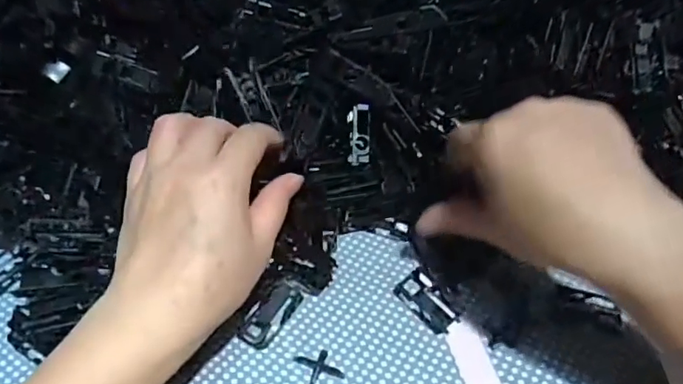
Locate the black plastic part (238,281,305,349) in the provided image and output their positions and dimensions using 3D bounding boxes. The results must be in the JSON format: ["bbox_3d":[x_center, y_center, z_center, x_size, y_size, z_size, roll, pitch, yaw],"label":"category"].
[{"bbox_3d":[-0.041,0.069,0.310,0.021,0.006,0.041,26,58,20],"label":"black plastic part"}]

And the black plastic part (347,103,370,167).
[{"bbox_3d":[0.011,-0.036,0.334,0.014,0.004,0.038,1,83,0],"label":"black plastic part"}]

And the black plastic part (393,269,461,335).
[{"bbox_3d":[0.050,0.064,0.316,0.022,0.004,0.039,-32,58,-21],"label":"black plastic part"}]

